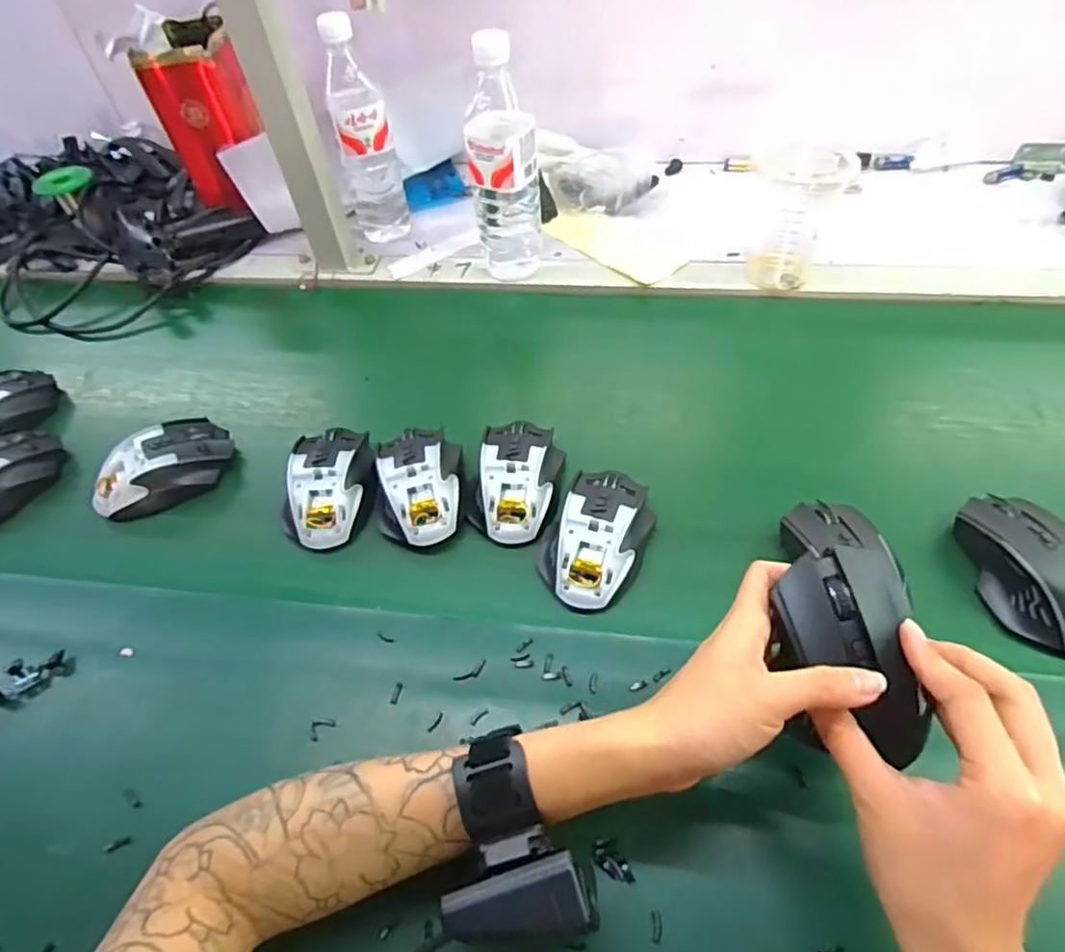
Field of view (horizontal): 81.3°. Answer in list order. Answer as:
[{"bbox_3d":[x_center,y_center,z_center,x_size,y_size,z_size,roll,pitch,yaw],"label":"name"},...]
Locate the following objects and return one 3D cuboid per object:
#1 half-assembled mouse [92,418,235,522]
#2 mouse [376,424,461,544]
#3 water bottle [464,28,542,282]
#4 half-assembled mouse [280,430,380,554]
[{"bbox_3d":[-0.324,-0.010,0.541,0.117,0.042,0.065,-32,56,-19],"label":"half-assembled mouse"},{"bbox_3d":[-0.092,0.006,0.510,0.071,0.044,0.108,-5,52,1],"label":"mouse"},{"bbox_3d":[-0.031,-0.303,0.623,0.065,0.221,0.054,28,59,24],"label":"water bottle"},{"bbox_3d":[-0.165,0.007,0.518,0.075,0.046,0.107,2,52,7],"label":"half-assembled mouse"}]

